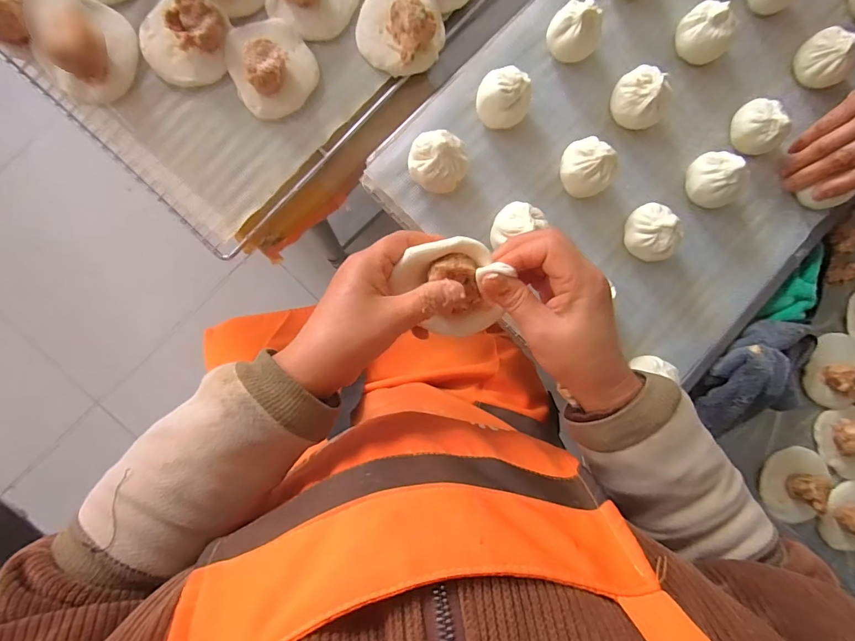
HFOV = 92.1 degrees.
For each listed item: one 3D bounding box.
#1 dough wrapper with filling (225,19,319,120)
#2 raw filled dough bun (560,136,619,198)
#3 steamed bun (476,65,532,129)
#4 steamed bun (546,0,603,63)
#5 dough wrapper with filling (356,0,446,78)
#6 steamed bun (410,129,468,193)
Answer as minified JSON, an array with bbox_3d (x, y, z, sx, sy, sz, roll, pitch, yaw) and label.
[{"bbox_3d":[-0.151,-0.249,0.395,0.080,0.030,0.084,0,90,-6],"label":"dough wrapper with filling"},{"bbox_3d":[0.153,-0.149,0.408,0.045,0.047,0.051,-39,94,-5],"label":"raw filled dough bun"},{"bbox_3d":[0.070,-0.209,0.397,0.049,0.048,0.045,0,90,-6],"label":"steamed bun"},{"bbox_3d":[0.145,-0.283,0.405,0.051,0.047,0.049,0,90,-6],"label":"steamed bun"},{"bbox_3d":[-0.026,-0.300,0.406,0.086,0.026,0.091,-4,91,-6],"label":"dough wrapper with filling"},{"bbox_3d":[0.009,-0.147,0.390,0.052,0.052,0.051,0,90,-6],"label":"steamed bun"}]

